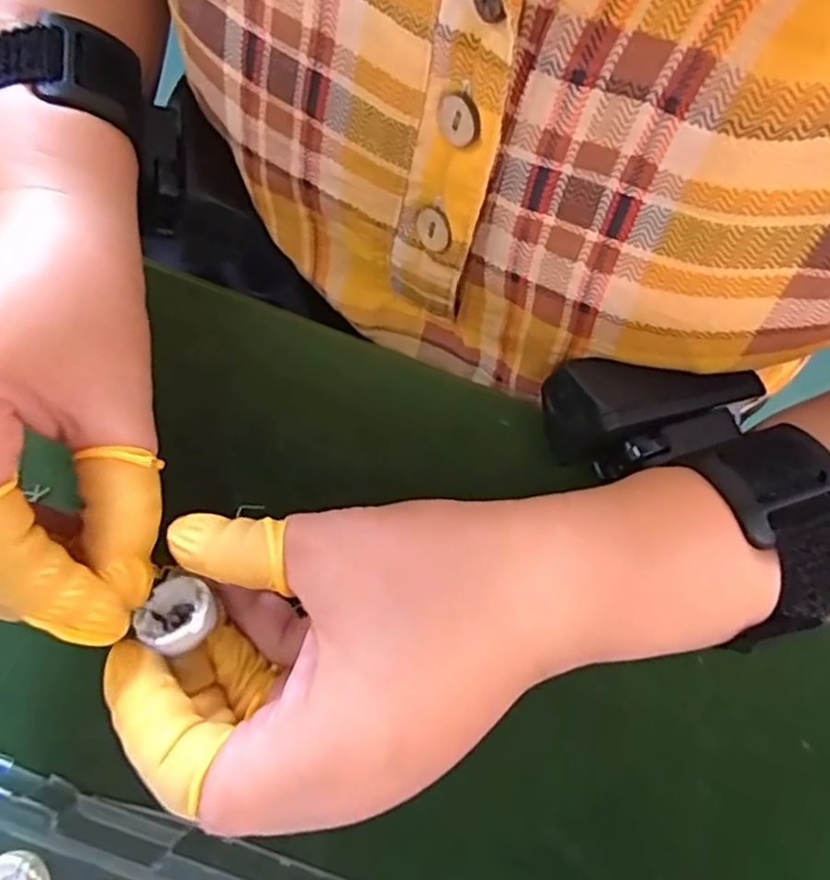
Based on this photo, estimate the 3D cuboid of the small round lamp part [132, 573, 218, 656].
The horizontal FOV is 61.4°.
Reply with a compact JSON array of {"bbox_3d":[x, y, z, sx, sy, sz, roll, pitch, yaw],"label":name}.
[{"bbox_3d":[-0.068,0.049,0.200,0.022,0.015,0.019,20,76,6],"label":"small round lamp part"}]

